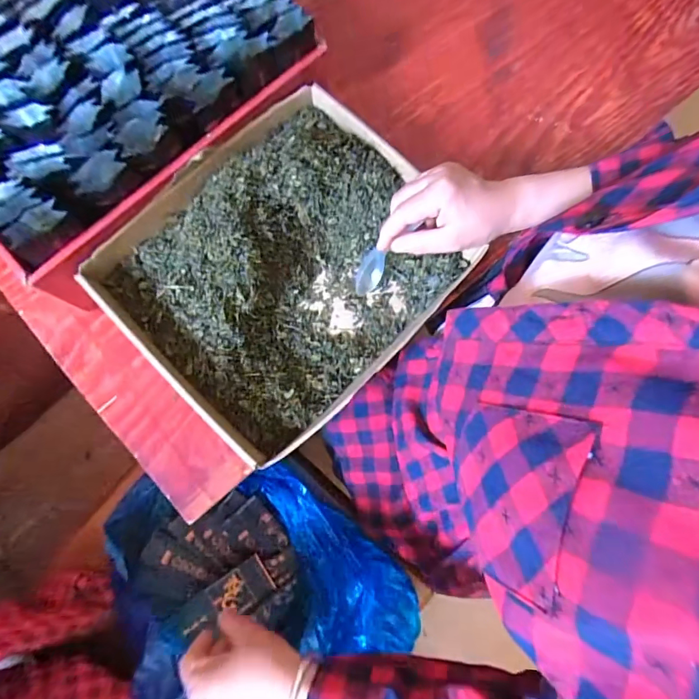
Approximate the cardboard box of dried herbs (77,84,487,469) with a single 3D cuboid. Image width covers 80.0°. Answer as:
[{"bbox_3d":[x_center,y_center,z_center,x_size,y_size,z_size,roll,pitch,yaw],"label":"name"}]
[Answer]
[{"bbox_3d":[-0.065,-0.085,0.444,0.317,0.094,0.275,-42,81,-7],"label":"cardboard box of dried herbs"}]

